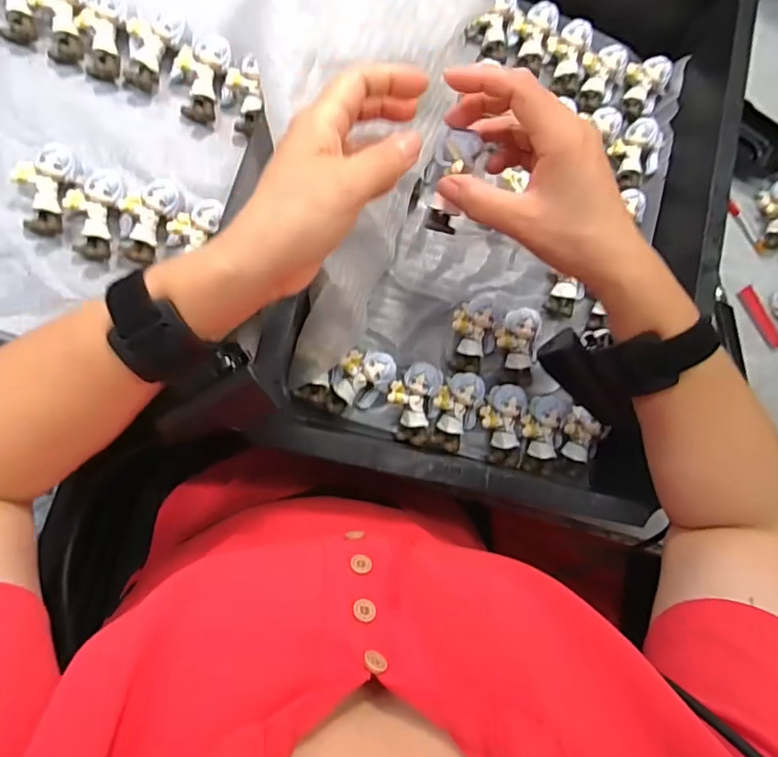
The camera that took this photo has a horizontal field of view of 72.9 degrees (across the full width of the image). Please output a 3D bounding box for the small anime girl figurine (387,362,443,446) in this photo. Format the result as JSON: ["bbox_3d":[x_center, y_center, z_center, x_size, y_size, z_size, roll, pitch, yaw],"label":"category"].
[{"bbox_3d":[0.020,0.020,0.428,0.041,0.028,0.063,10,84,-9],"label":"small anime girl figurine"}]

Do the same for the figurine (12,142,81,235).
[{"bbox_3d":[-0.250,-0.138,0.385,0.033,0.027,0.064,18,83,-8],"label":"figurine"}]

